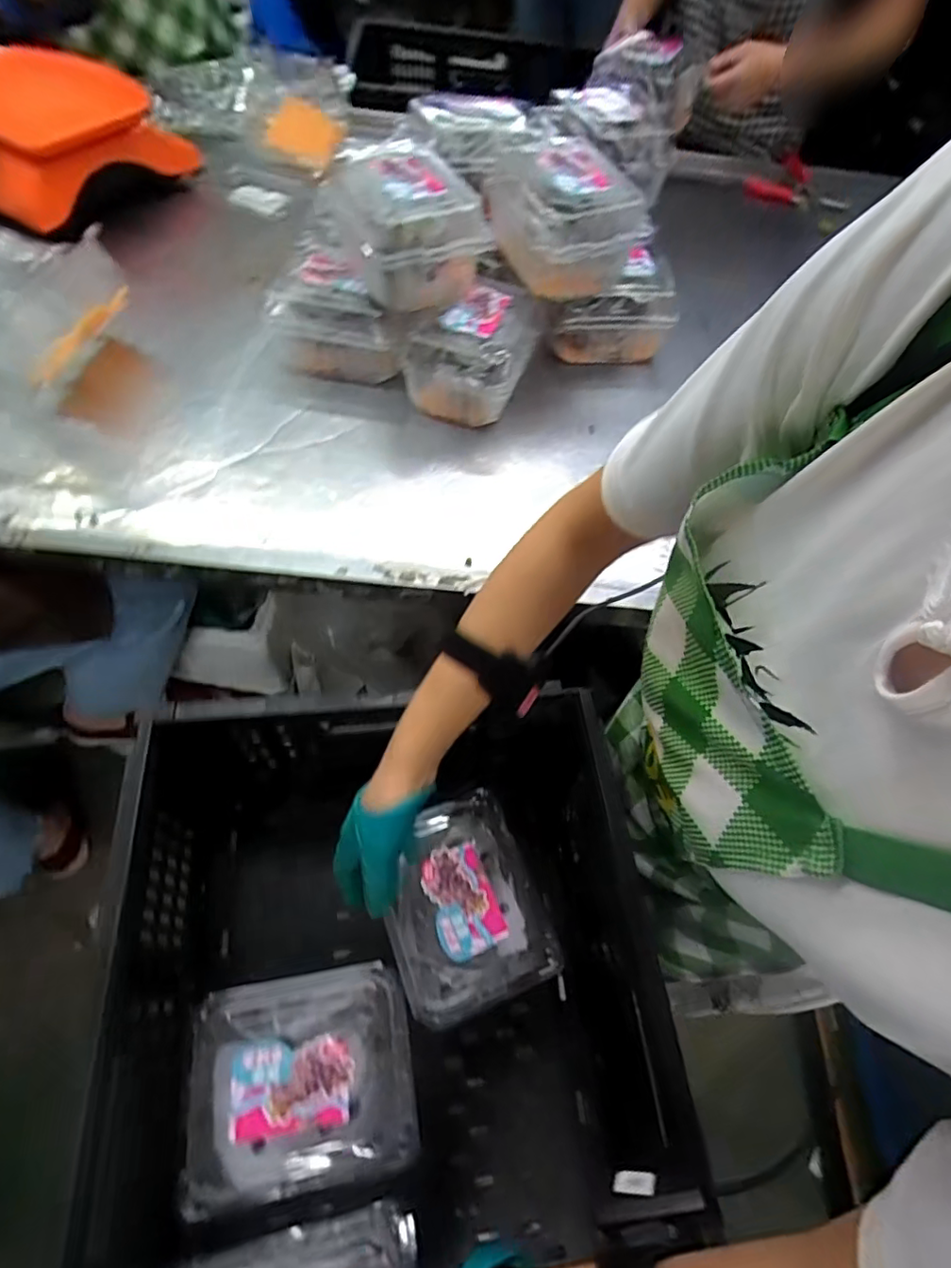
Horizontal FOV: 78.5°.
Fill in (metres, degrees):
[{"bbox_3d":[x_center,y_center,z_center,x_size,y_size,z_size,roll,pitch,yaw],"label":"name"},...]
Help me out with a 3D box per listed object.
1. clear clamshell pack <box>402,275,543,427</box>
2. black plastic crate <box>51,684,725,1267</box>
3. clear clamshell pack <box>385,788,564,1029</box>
[{"bbox_3d":[-0.001,-0.342,0.713,0.128,0.107,0.169,17,58,8],"label":"clear clamshell pack"},{"bbox_3d":[-0.044,0.378,0.475,0.416,0.289,0.587,-4,58,-6],"label":"black plastic crate"},{"bbox_3d":[-0.014,0.255,0.567,0.145,0.052,0.177,-18,61,-14],"label":"clear clamshell pack"}]

